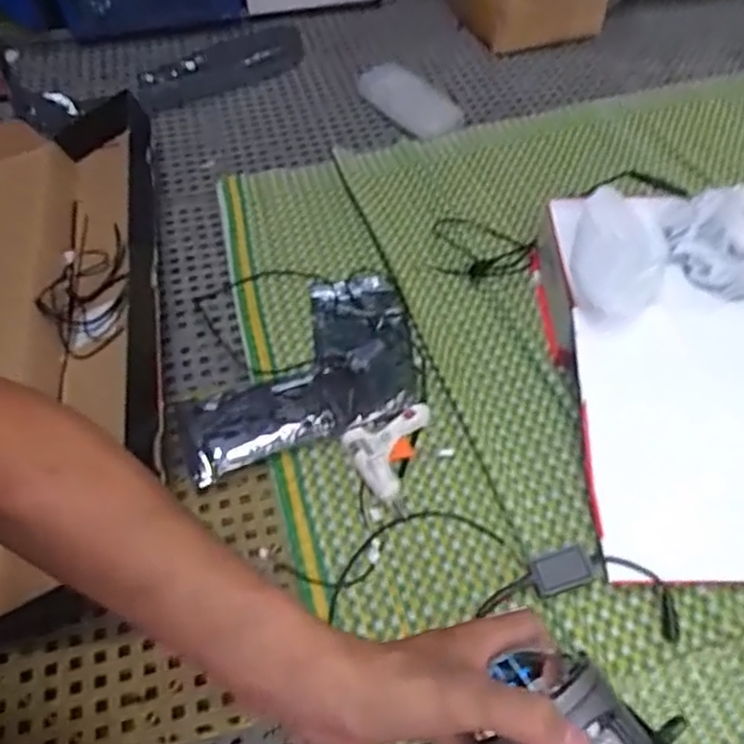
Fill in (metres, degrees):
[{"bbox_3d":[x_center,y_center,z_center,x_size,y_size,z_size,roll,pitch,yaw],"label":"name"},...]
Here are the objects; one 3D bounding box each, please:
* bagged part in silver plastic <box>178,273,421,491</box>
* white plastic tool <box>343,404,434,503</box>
[{"bbox_3d":[-0.089,-0.010,0.868,0.313,0.036,0.238,-18,53,-13],"label":"bagged part in silver plastic"},{"bbox_3d":[0.031,0.092,0.799,0.109,0.035,0.098,-16,52,-11],"label":"white plastic tool"}]

